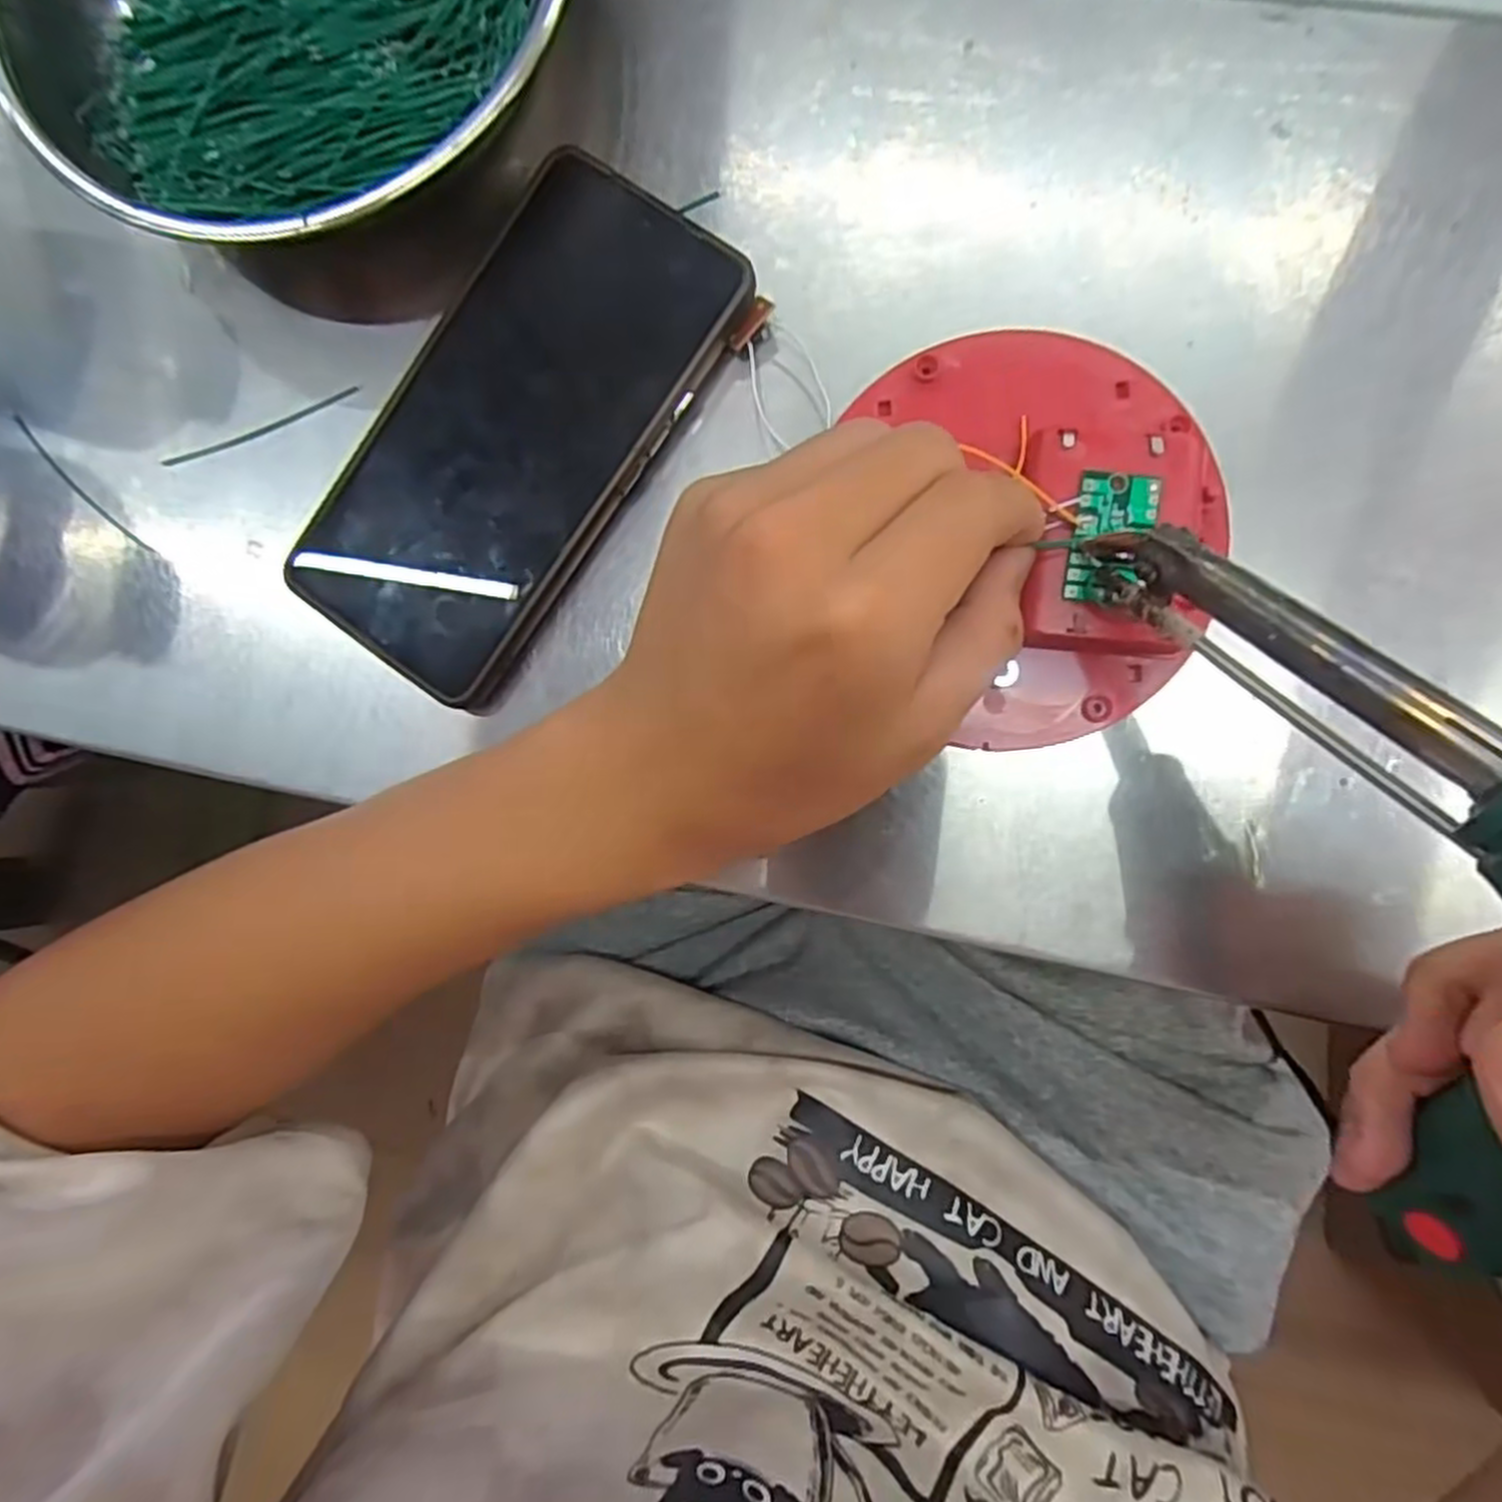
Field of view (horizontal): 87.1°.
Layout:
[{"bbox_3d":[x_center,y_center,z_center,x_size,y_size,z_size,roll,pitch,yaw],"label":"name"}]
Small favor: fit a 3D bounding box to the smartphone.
[{"bbox_3d":[-0.074,-0.099,0.245,0.078,0.007,0.160,36,95,3],"label":"smartphone"}]

